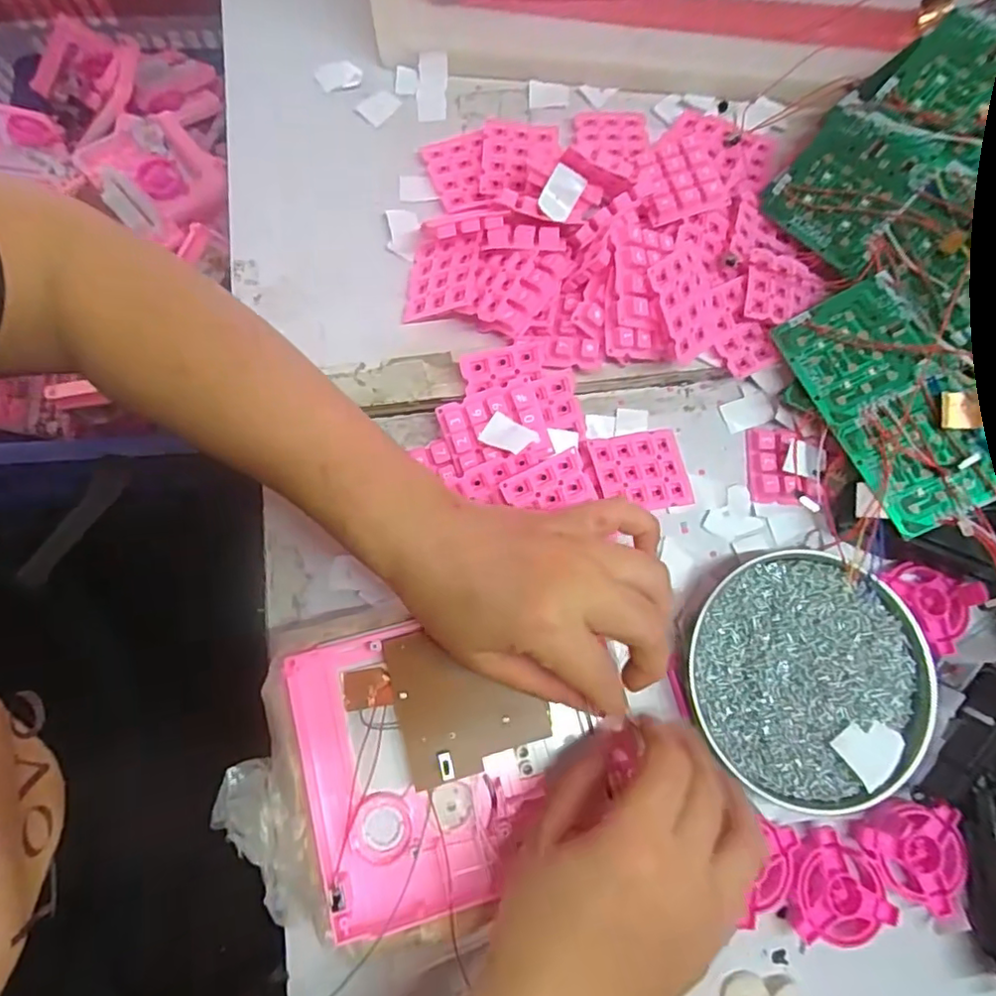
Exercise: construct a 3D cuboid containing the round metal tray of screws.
[{"bbox_3d":[0.176,0.101,0.335,0.127,0.014,0.132,0,76,-2],"label":"round metal tray of screws"}]

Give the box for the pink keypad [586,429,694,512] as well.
[{"bbox_3d":[0.089,-0.017,0.367,0.060,0.005,0.049,-8,73,-16],"label":"pink keypad"}]

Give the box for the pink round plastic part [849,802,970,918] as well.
[{"bbox_3d":[0.226,0.187,0.321,0.053,0.017,0.052,0,76,-2],"label":"pink round plastic part"}]

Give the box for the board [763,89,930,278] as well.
[{"bbox_3d":[0.217,-0.191,0.369,0.085,0.007,0.070,53,124,16],"label":"board"}]

